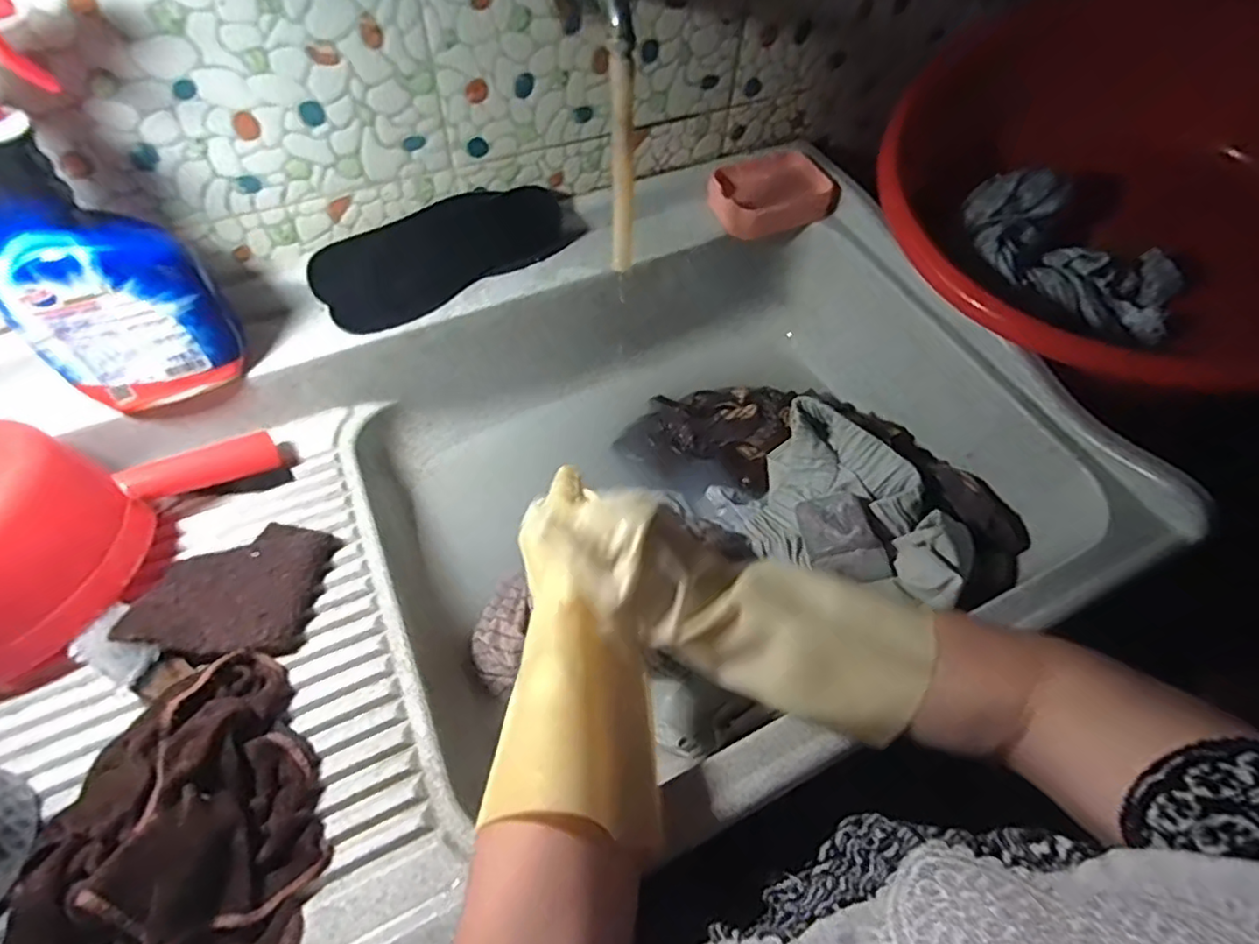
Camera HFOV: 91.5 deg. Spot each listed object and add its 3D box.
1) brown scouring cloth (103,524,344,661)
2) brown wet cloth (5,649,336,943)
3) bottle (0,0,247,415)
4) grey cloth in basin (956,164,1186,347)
[{"bbox_3d":[-0.302,0.088,0.475,0.117,0.023,0.118,8,43,-4],"label":"brown scouring cloth"},{"bbox_3d":[-0.268,0.205,0.369,0.144,0.057,0.182,-12,59,-10],"label":"brown wet cloth"},{"bbox_3d":[-0.376,-0.152,0.412,0.050,0.264,0.116,40,64,21],"label":"bottle"},{"bbox_3d":[0.481,-0.235,0.669,0.246,0.054,0.149,39,63,6],"label":"grey cloth in basin"}]

